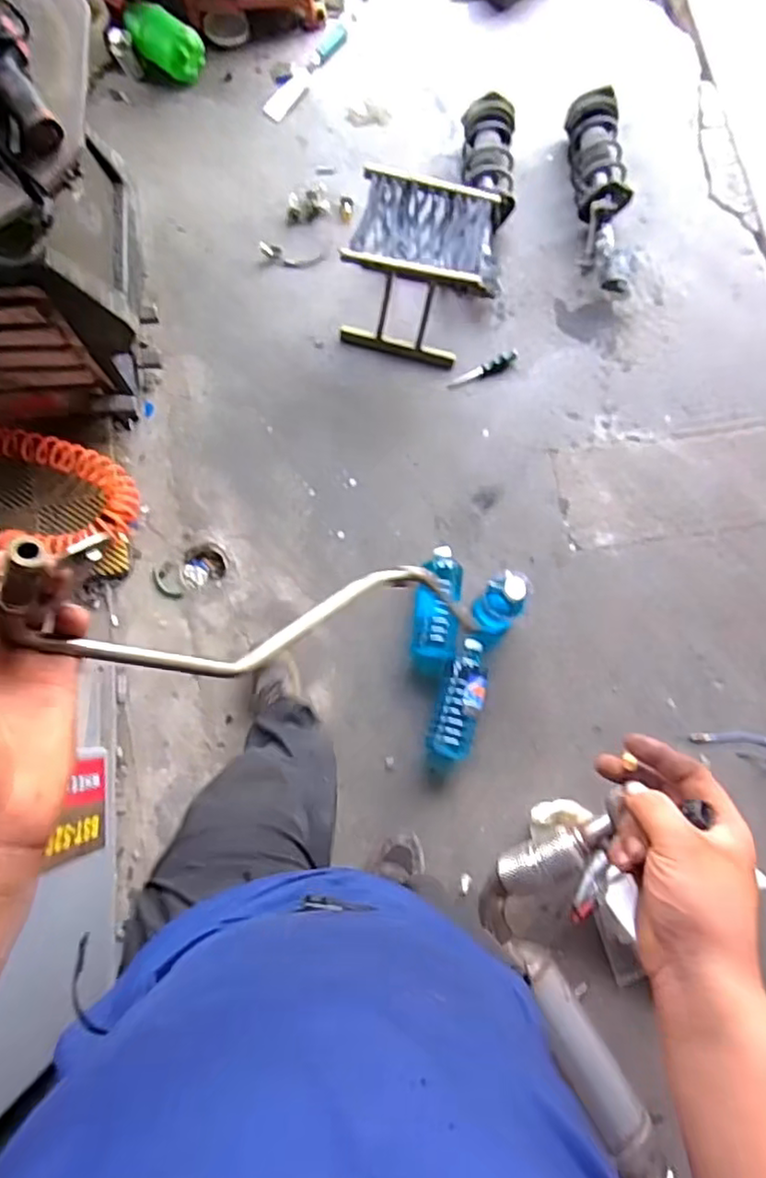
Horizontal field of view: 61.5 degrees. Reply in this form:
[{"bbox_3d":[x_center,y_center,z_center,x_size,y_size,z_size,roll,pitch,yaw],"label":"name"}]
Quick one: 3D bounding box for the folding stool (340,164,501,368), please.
[{"bbox_3d":[0.098,-0.729,1.451,0.309,0.249,0.315,16,78,2],"label":"folding stool"}]

